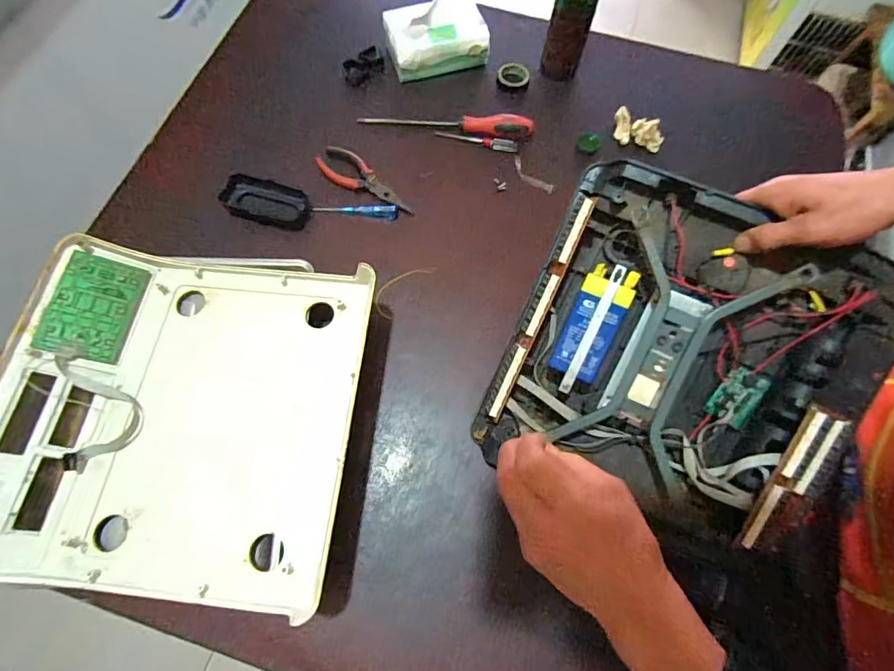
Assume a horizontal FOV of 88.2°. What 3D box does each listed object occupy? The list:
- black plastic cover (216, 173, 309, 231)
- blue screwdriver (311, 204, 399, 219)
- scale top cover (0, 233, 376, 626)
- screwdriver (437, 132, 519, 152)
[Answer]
[{"bbox_3d":[-0.240,-0.177,0.615,0.111,0.026,0.055,11,69,2],"label":"black plastic cover"},{"bbox_3d":[-0.123,-0.168,0.615,0.113,0.016,0.015,3,69,-1],"label":"blue screwdriver"},{"bbox_3d":[-0.267,0.069,0.468,0.354,0.056,0.348,6,69,0],"label":"scale top cover"},{"bbox_3d":[0.043,-0.281,0.666,0.118,0.013,0.011,10,69,2],"label":"screwdriver"}]

